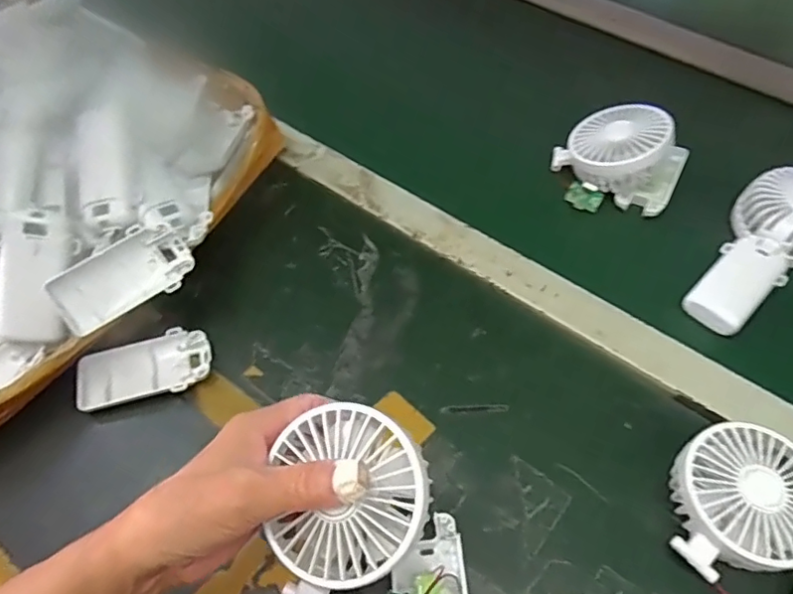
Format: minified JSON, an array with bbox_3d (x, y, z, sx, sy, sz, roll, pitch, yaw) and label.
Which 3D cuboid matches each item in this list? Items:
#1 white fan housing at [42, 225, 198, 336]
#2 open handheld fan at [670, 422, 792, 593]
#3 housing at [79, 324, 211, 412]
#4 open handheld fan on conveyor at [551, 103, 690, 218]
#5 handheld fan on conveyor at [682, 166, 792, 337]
[{"bbox_3d":[-0.202,-0.015,0.419,0.094,0.019,0.048,-35,106,-15],"label":"white fan housing"},{"bbox_3d":[0.238,0.157,0.354,0.104,0.041,0.149,-28,61,-16],"label":"open handheld fan"},{"bbox_3d":[-0.192,0.058,0.437,0.096,0.019,0.049,-15,58,-9],"label":"housing"},{"bbox_3d":[0.210,-0.135,0.524,0.113,0.053,0.099,24,60,15],"label":"open handheld fan on conveyor"},{"bbox_3d":[0.311,-0.043,0.476,0.179,0.035,0.090,-39,66,-19],"label":"handheld fan on conveyor"}]

